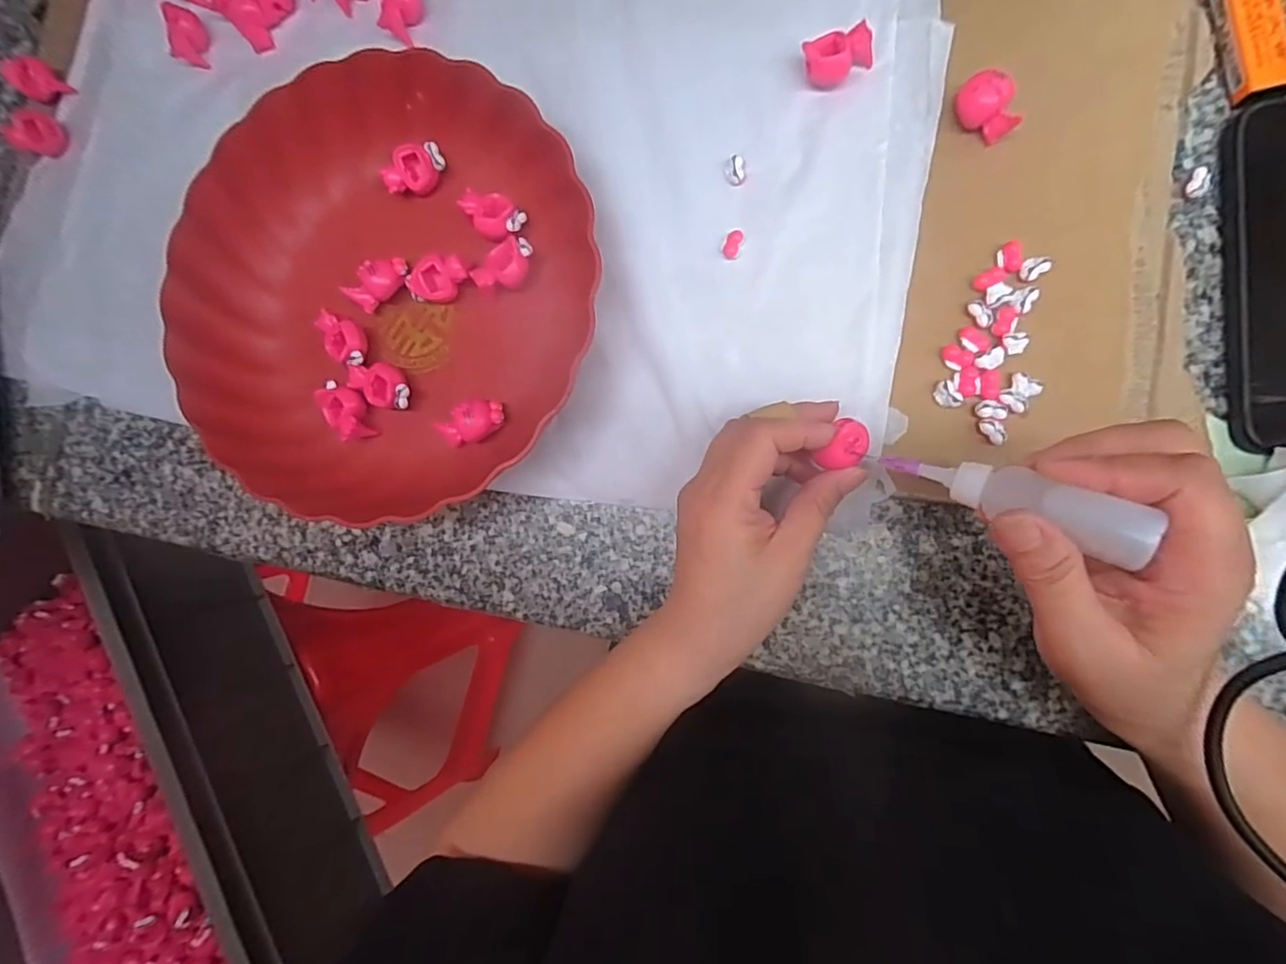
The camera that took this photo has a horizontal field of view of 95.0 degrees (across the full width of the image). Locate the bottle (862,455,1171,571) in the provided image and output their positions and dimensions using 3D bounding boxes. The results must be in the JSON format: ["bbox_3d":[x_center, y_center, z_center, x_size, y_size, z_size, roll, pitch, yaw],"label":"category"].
[{"bbox_3d":[0.134,0.005,0.219,0.091,0.016,0.019,26,94,46],"label":"bottle"}]

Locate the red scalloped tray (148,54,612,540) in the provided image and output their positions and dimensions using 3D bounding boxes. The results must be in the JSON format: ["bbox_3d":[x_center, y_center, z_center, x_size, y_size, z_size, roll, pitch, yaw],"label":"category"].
[{"bbox_3d":[-0.144,-0.106,0.333,0.226,0.051,0.242,17,91,10],"label":"red scalloped tray"}]

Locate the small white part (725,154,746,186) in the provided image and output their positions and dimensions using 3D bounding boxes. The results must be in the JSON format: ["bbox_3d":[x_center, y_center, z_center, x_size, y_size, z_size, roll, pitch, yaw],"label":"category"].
[{"bbox_3d":[0.049,-0.167,0.314,0.011,0.005,0.016,-2,88,10],"label":"small white part"}]

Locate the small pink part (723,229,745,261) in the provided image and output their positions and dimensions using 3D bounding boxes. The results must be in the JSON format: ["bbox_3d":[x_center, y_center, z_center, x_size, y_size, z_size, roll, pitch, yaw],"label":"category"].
[{"bbox_3d":[0.048,-0.126,0.312,0.009,0.004,0.015,22,92,10],"label":"small pink part"}]

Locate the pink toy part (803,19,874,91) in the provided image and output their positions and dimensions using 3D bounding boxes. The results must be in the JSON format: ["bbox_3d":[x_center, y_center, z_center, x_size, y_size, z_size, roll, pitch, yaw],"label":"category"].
[{"bbox_3d":[0.099,-0.214,0.298,0.032,0.014,0.020,-17,86,9],"label":"pink toy part"}]

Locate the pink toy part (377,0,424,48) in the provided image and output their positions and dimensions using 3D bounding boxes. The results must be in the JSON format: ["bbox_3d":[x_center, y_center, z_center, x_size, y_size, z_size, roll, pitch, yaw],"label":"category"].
[{"bbox_3d":[-0.146,-0.284,0.354,0.018,0.021,0.033,17,92,10],"label":"pink toy part"}]

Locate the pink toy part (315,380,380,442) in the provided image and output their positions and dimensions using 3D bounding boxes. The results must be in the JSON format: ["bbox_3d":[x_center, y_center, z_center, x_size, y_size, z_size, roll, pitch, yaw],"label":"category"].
[{"bbox_3d":[-0.171,-0.041,0.343,0.034,0.019,0.023,41,95,8],"label":"pink toy part"}]

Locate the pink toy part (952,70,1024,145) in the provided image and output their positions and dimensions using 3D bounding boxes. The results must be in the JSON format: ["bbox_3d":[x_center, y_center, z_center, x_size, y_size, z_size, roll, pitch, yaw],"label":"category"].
[{"bbox_3d":[0.169,-0.183,0.290,0.022,0.022,0.028,-16,86,9],"label":"pink toy part"}]

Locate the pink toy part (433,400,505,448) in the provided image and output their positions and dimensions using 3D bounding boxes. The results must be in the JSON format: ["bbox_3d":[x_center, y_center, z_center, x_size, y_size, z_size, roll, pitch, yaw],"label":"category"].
[{"bbox_3d":[-0.093,-0.032,0.329,0.033,0.024,0.020,-26,84,8],"label":"pink toy part"}]

